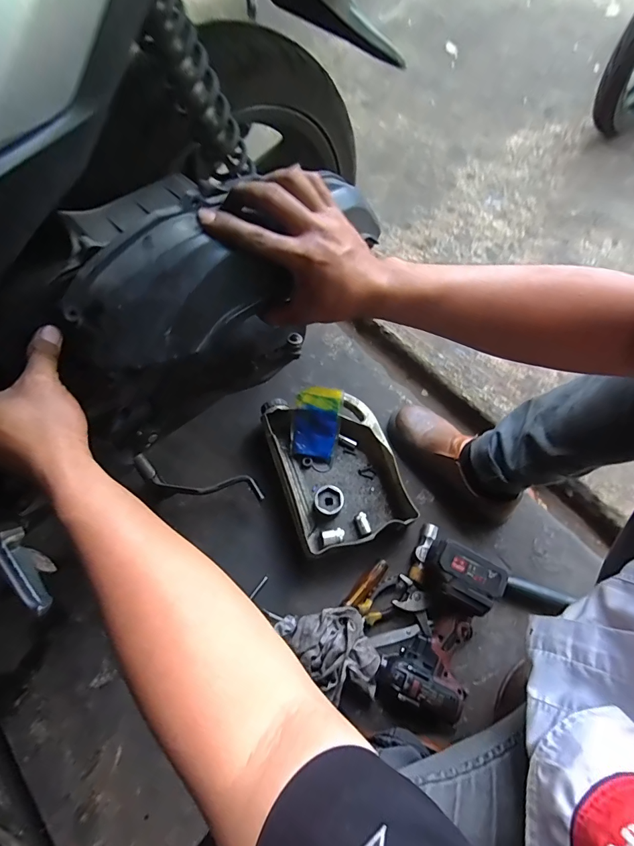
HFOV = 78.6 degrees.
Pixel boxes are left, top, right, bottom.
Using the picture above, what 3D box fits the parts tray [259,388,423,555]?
[{"bbox_3d":[0.034,0.079,0.746,0.207,0.071,0.293,-19,67,-7],"label":"parts tray"}]

